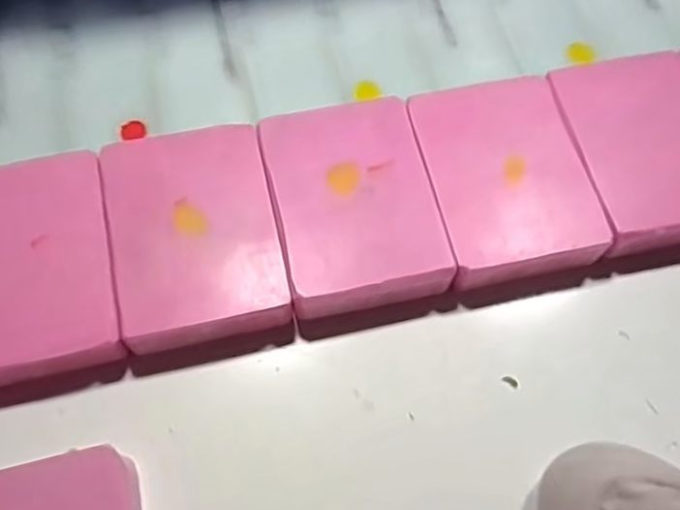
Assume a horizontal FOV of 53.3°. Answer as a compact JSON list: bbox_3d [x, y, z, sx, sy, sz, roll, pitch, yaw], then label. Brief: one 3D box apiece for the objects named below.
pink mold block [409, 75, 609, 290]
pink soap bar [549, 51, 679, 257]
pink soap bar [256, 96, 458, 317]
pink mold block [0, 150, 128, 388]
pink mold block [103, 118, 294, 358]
[{"bbox_3d":[0.063,-0.029,0.259,0.058,0.013,0.081,-10,66,-7],"label":"pink mold block"},{"bbox_3d":[0.120,-0.042,0.266,0.059,0.012,0.080,-8,66,-6],"label":"pink soap bar"},{"bbox_3d":[0.005,-0.019,0.252,0.057,0.015,0.079,-11,66,-7],"label":"pink soap bar"},{"bbox_3d":[-0.108,0.004,0.237,0.057,0.013,0.079,-12,66,-7],"label":"pink mold block"},{"bbox_3d":[-0.052,-0.007,0.245,0.057,0.014,0.079,-12,66,-7],"label":"pink mold block"}]

